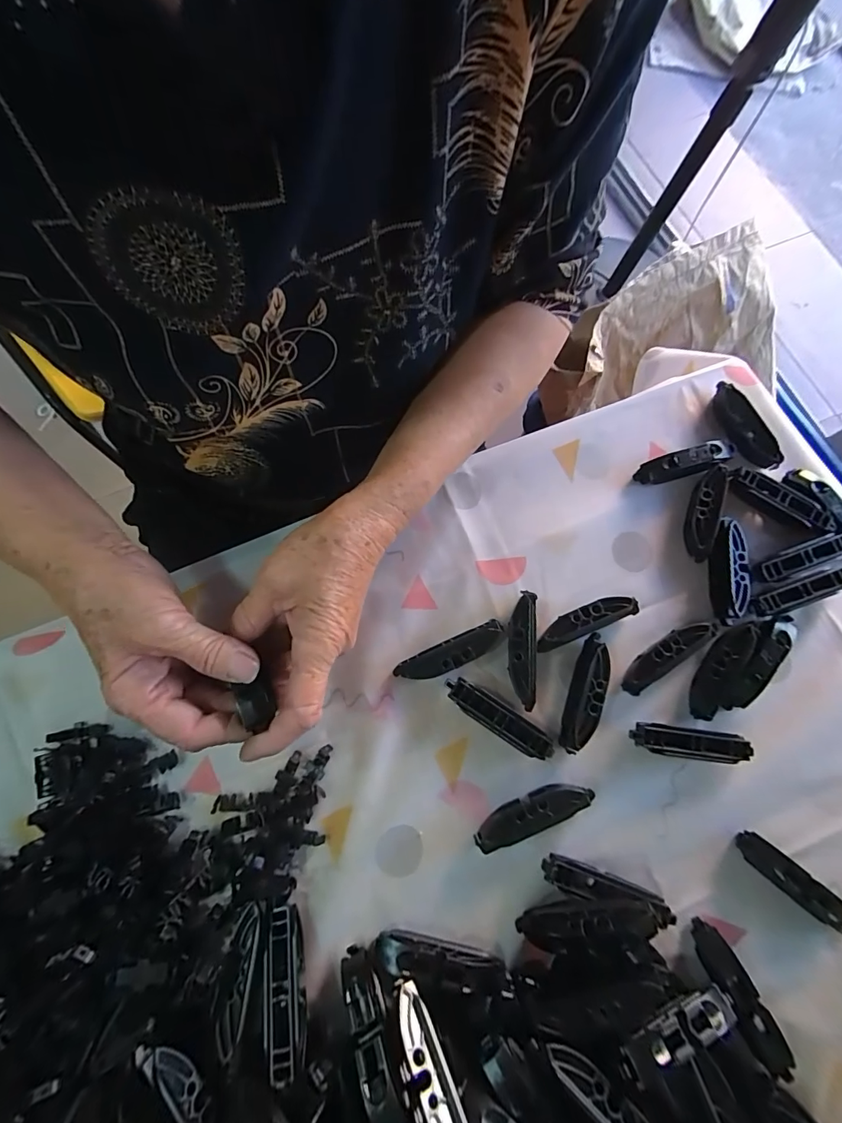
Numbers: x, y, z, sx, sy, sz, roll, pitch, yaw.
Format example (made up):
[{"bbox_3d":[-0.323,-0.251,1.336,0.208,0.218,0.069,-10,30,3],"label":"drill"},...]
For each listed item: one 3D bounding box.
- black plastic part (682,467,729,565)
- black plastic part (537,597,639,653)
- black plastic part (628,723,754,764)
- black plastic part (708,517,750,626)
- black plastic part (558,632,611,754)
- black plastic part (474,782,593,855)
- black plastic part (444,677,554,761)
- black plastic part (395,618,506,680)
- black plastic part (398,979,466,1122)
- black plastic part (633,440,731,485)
[{"bbox_3d":[0.224,-0.038,0.349,0.018,0.023,0.077,17,76,3],"label":"black plastic part"},{"bbox_3d":[0.119,0.044,0.322,0.077,0.014,0.019,-21,77,-7],"label":"black plastic part"},{"bbox_3d":[0.181,0.123,0.298,0.076,0.014,0.019,7,75,1],"label":"black plastic part"},{"bbox_3d":[0.235,0.008,0.336,0.024,0.016,0.079,4,75,0],"label":"black plastic part"},{"bbox_3d":[0.117,0.092,0.307,0.020,0.013,0.080,19,76,3],"label":"black plastic part"},{"bbox_3d":[0.073,0.164,0.285,0.080,0.014,0.018,-21,77,-7],"label":"black plastic part"},{"bbox_3d":[0.052,0.107,0.302,0.080,0.015,0.018,33,77,7],"label":"black plastic part"},{"bbox_3d":[0.022,0.067,0.314,0.080,0.012,0.020,-24,77,-7],"label":"black plastic part"},{"bbox_3d":[0.004,0.267,0.224,0.025,0.009,0.078,-30,42,-10],"label":"black plastic part"},{"bbox_3d":[0.214,-0.080,0.356,0.075,0.021,0.019,-16,76,-5],"label":"black plastic part"}]

